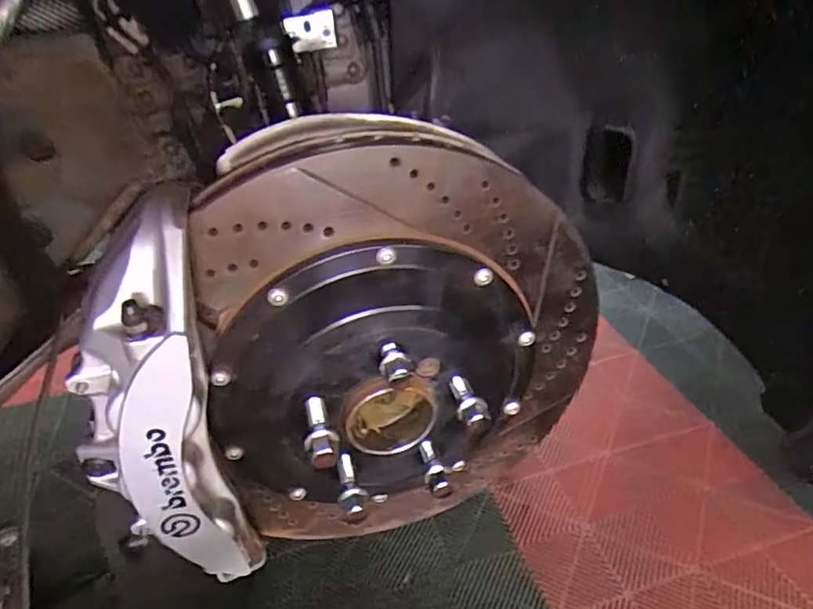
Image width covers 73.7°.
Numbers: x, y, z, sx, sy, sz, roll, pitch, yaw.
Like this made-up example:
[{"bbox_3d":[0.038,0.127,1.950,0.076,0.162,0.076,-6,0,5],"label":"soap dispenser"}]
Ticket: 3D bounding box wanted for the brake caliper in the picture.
[{"bbox_3d":[-0.164,0.068,0.361,0.093,0.260,0.091,-8,34,-3],"label":"brake caliper"}]

